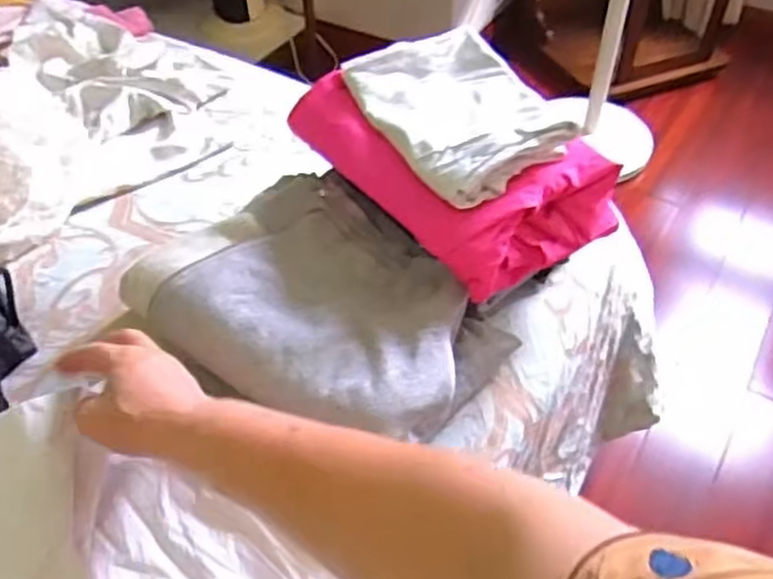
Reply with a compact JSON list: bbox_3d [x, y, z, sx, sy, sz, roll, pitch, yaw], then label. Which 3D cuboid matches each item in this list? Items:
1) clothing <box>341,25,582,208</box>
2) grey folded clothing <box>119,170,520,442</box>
[{"bbox_3d":[0.065,-0.167,0.668,0.148,0.031,0.212,-19,49,-16],"label":"clothing"},{"bbox_3d":[-0.054,0.012,0.643,0.290,0.059,0.225,32,55,27],"label":"grey folded clothing"}]

